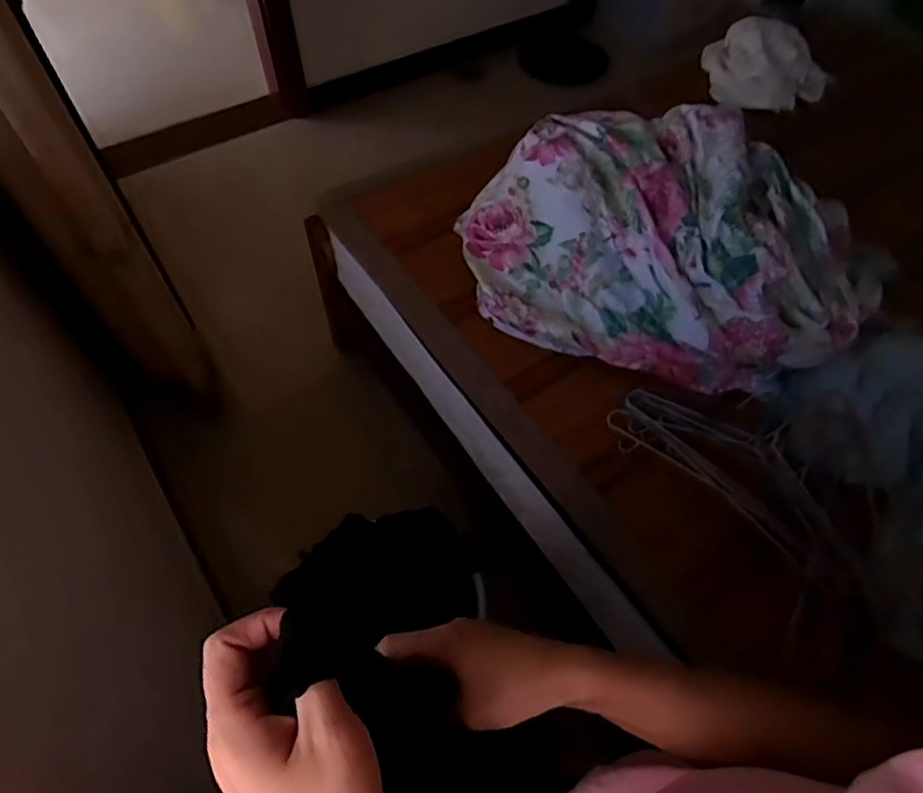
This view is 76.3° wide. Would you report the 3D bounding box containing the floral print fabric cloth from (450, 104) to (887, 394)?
[{"bbox_3d":[0.416,-0.318,1.103,0.780,0.162,0.594,14,58,6],"label":"floral print fabric cloth"}]

